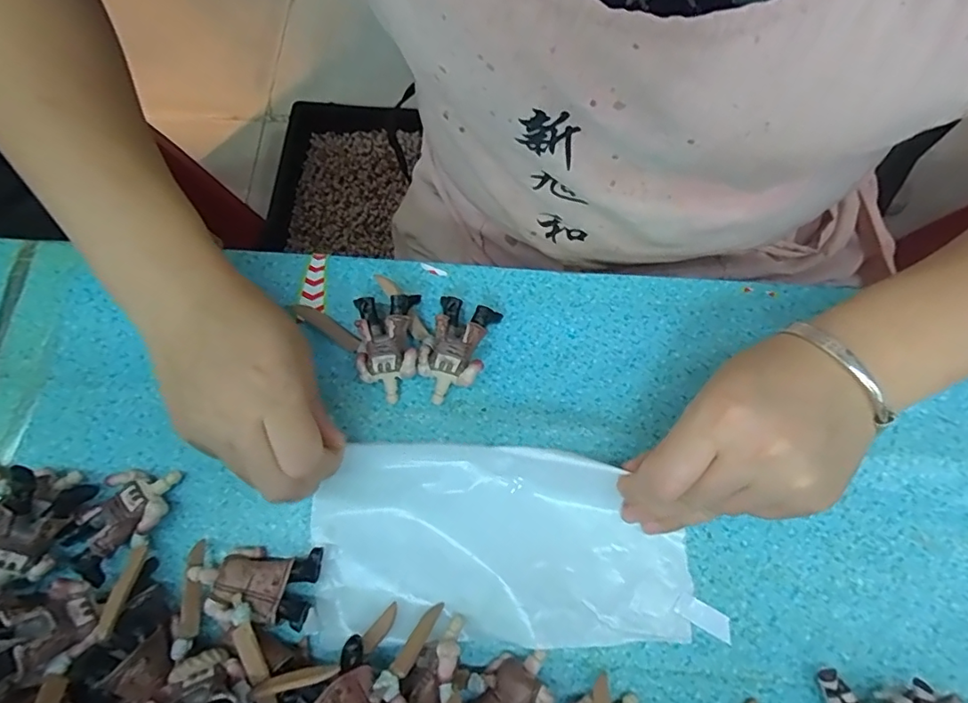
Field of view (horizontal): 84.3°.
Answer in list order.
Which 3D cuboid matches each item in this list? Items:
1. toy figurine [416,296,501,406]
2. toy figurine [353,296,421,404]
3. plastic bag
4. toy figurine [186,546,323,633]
[{"bbox_3d":[-0.017,0.000,0.303,0.037,0.019,0.057,18,75,6],"label":"toy figurine"},{"bbox_3d":[-0.054,-0.002,0.300,0.034,0.022,0.055,-3,74,0],"label":"toy figurine"},{"bbox_3d":[0.010,0.096,0.271,0.195,0.027,0.094,-1,76,1],"label":"plastic bag"},{"bbox_3d":[-0.113,0.115,0.265,0.058,0.024,0.033,4,74,2],"label":"toy figurine"}]

